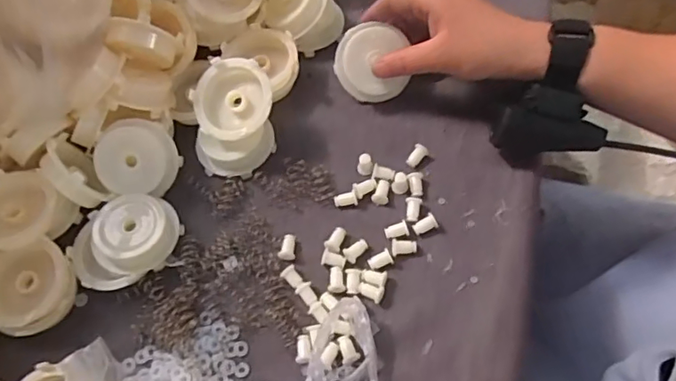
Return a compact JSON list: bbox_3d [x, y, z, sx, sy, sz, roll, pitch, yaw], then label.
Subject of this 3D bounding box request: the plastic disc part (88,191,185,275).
[{"bbox_3d":[-0.136,0.029,0.373,0.053,0.021,0.052,-9,63,-2],"label":"plastic disc part"}]

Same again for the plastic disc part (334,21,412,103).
[{"bbox_3d":[0.024,-0.095,0.413,0.051,0.022,0.056,-2,103,0],"label":"plastic disc part"}]

